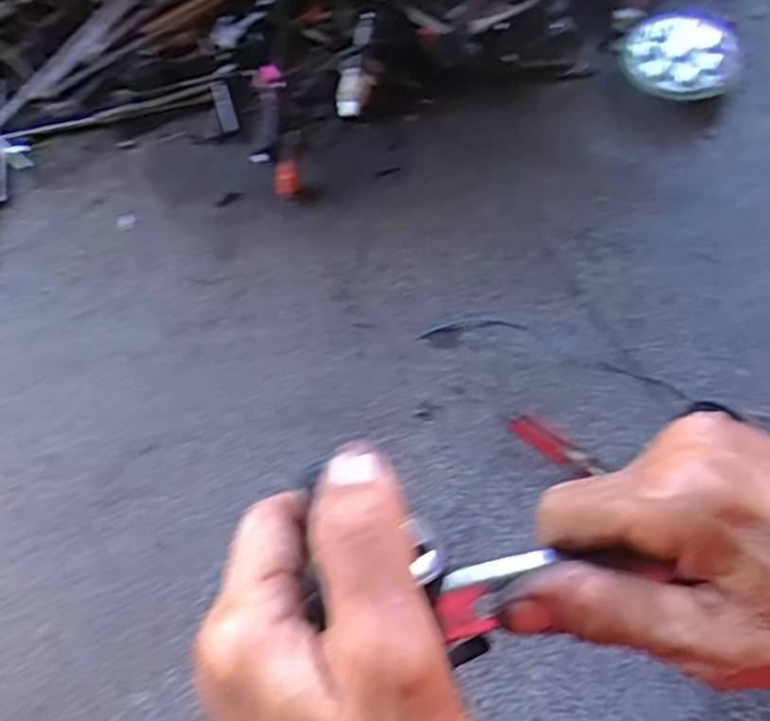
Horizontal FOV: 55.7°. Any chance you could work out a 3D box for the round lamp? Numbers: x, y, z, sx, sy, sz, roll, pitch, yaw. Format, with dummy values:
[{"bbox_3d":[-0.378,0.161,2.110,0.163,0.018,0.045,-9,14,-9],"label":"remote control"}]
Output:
[{"bbox_3d":[0.339,-0.349,0.830,0.130,0.065,0.106,24,74,12],"label":"round lamp"}]

